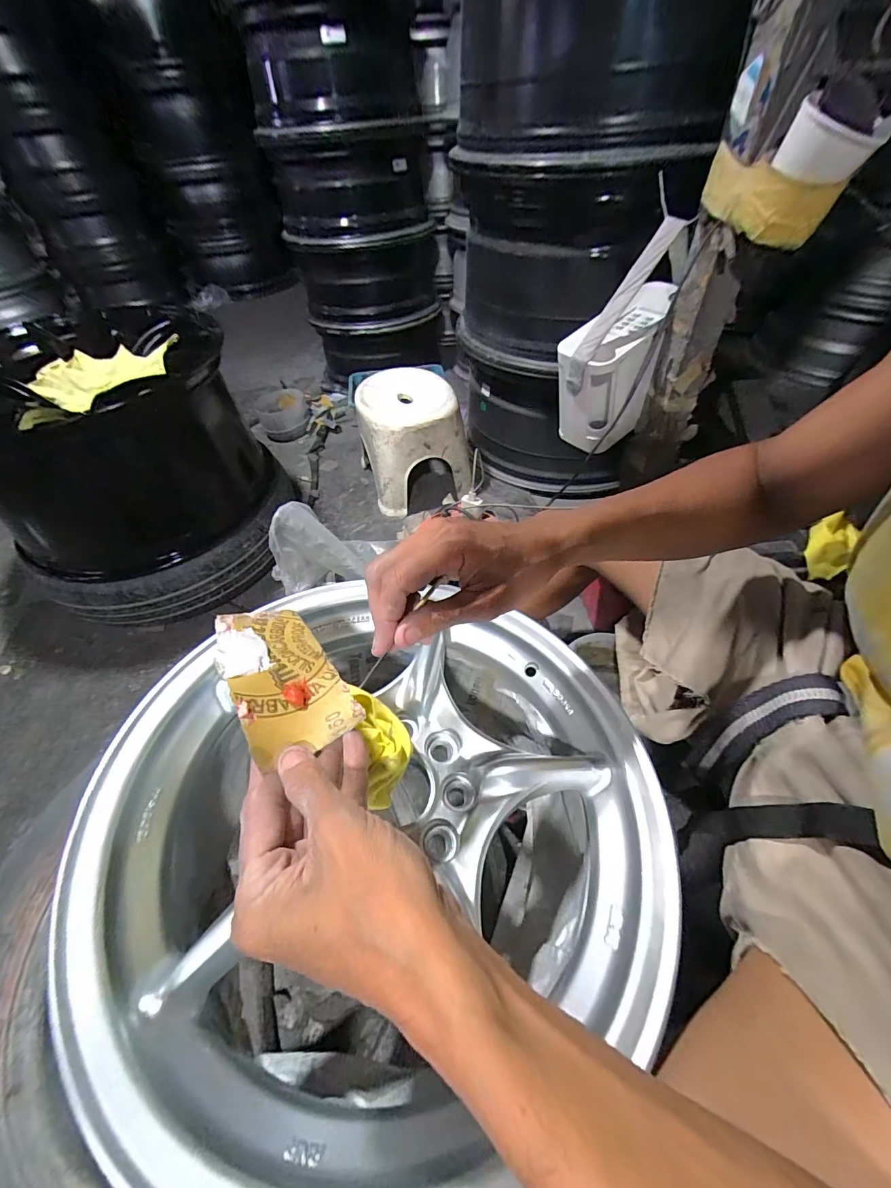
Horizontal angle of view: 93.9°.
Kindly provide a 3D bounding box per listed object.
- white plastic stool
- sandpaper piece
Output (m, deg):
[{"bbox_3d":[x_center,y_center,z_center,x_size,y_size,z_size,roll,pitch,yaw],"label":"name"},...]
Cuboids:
[{"bbox_3d":[-0.073,-0.373,1.009,0.237,0.225,0.220,-10,51,-6],"label":"white plastic stool"},{"bbox_3d":[-0.105,0.049,0.266,0.064,0.011,0.107,-12,54,-42],"label":"sandpaper piece"}]

